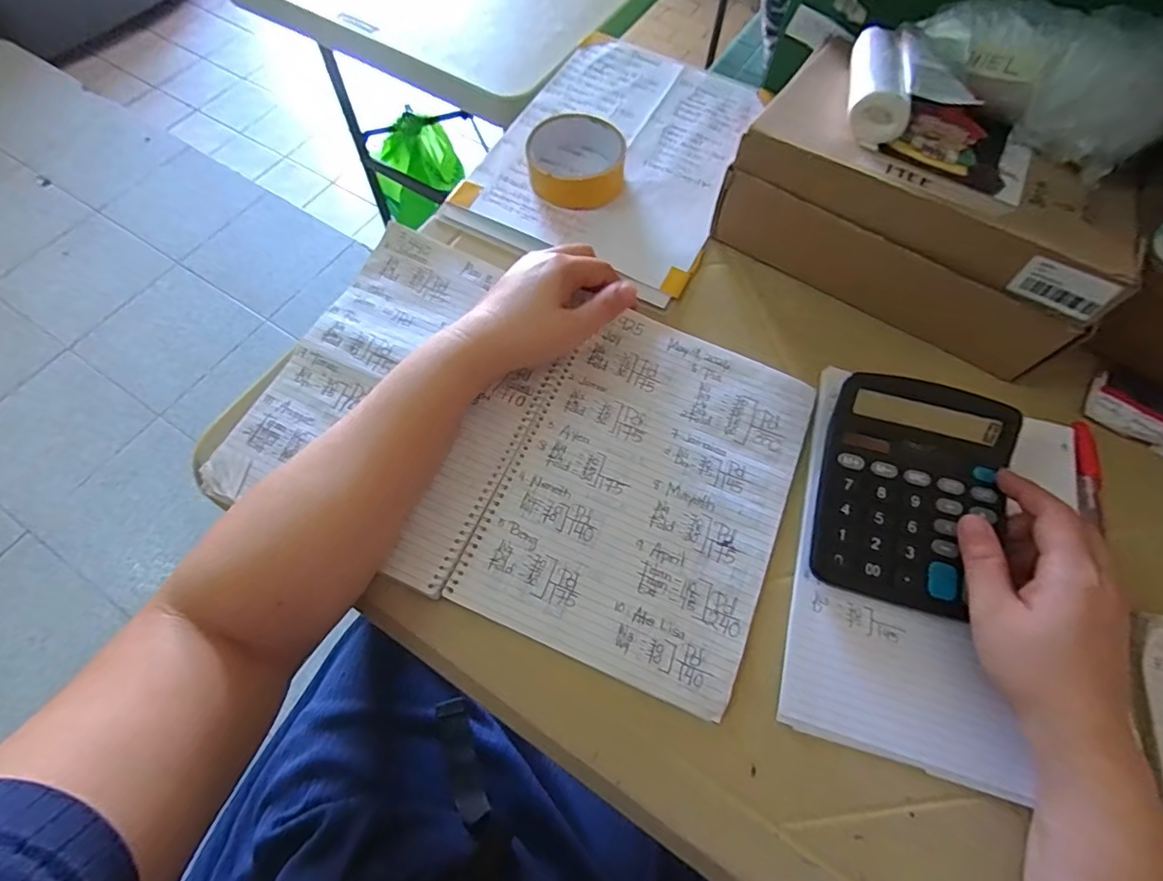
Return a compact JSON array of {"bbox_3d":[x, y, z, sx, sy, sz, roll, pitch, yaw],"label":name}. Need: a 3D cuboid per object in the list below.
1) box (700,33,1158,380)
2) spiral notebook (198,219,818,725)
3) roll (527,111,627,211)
[{"bbox_3d":[0.260,-0.186,0.424,0.257,0.104,0.151,32,70,12],"label":"box"},{"bbox_3d":[-0.038,-0.006,0.390,0.363,0.014,0.244,22,68,9],"label":"spiral notebook"},{"bbox_3d":[-0.004,-0.246,0.485,0.083,0.031,0.087,0,66,-1],"label":"roll"}]

